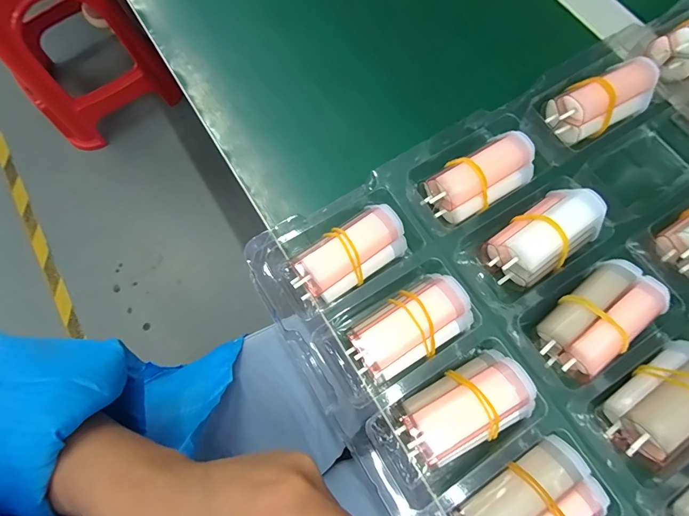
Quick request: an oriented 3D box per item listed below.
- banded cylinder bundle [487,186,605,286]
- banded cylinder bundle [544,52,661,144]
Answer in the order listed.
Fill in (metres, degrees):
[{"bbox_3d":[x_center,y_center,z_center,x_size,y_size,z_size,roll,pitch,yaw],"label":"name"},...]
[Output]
[{"bbox_3d":[0.118,-0.013,0.213,0.067,0.024,0.036,-35,75,-10],"label":"banded cylinder bundle"},{"bbox_3d":[0.169,-0.102,0.239,0.068,0.023,0.029,-25,74,-7],"label":"banded cylinder bundle"}]

